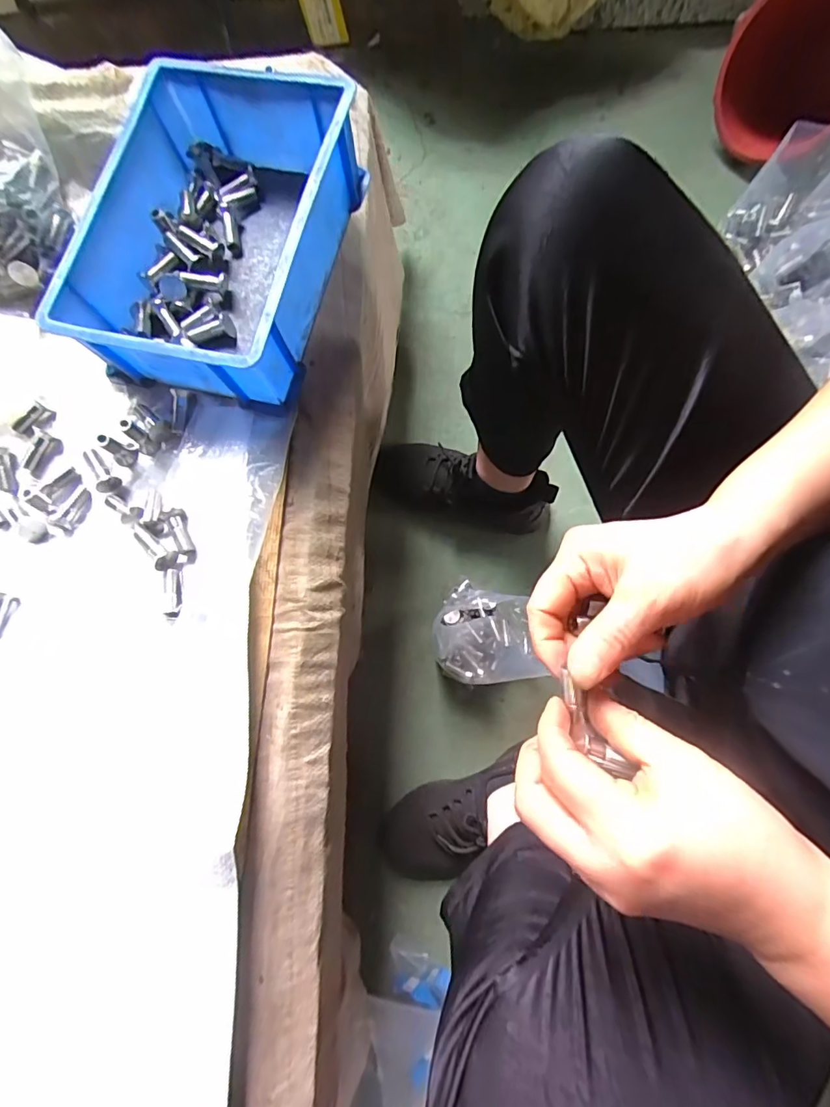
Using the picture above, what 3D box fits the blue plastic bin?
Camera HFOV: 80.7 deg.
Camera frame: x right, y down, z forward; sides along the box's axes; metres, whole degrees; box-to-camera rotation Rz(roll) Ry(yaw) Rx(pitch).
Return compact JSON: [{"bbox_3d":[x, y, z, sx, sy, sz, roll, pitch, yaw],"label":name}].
[{"bbox_3d":[-0.149,-0.238,0.379,0.165,0.088,0.232,17,79,3],"label":"blue plastic bin"}]

